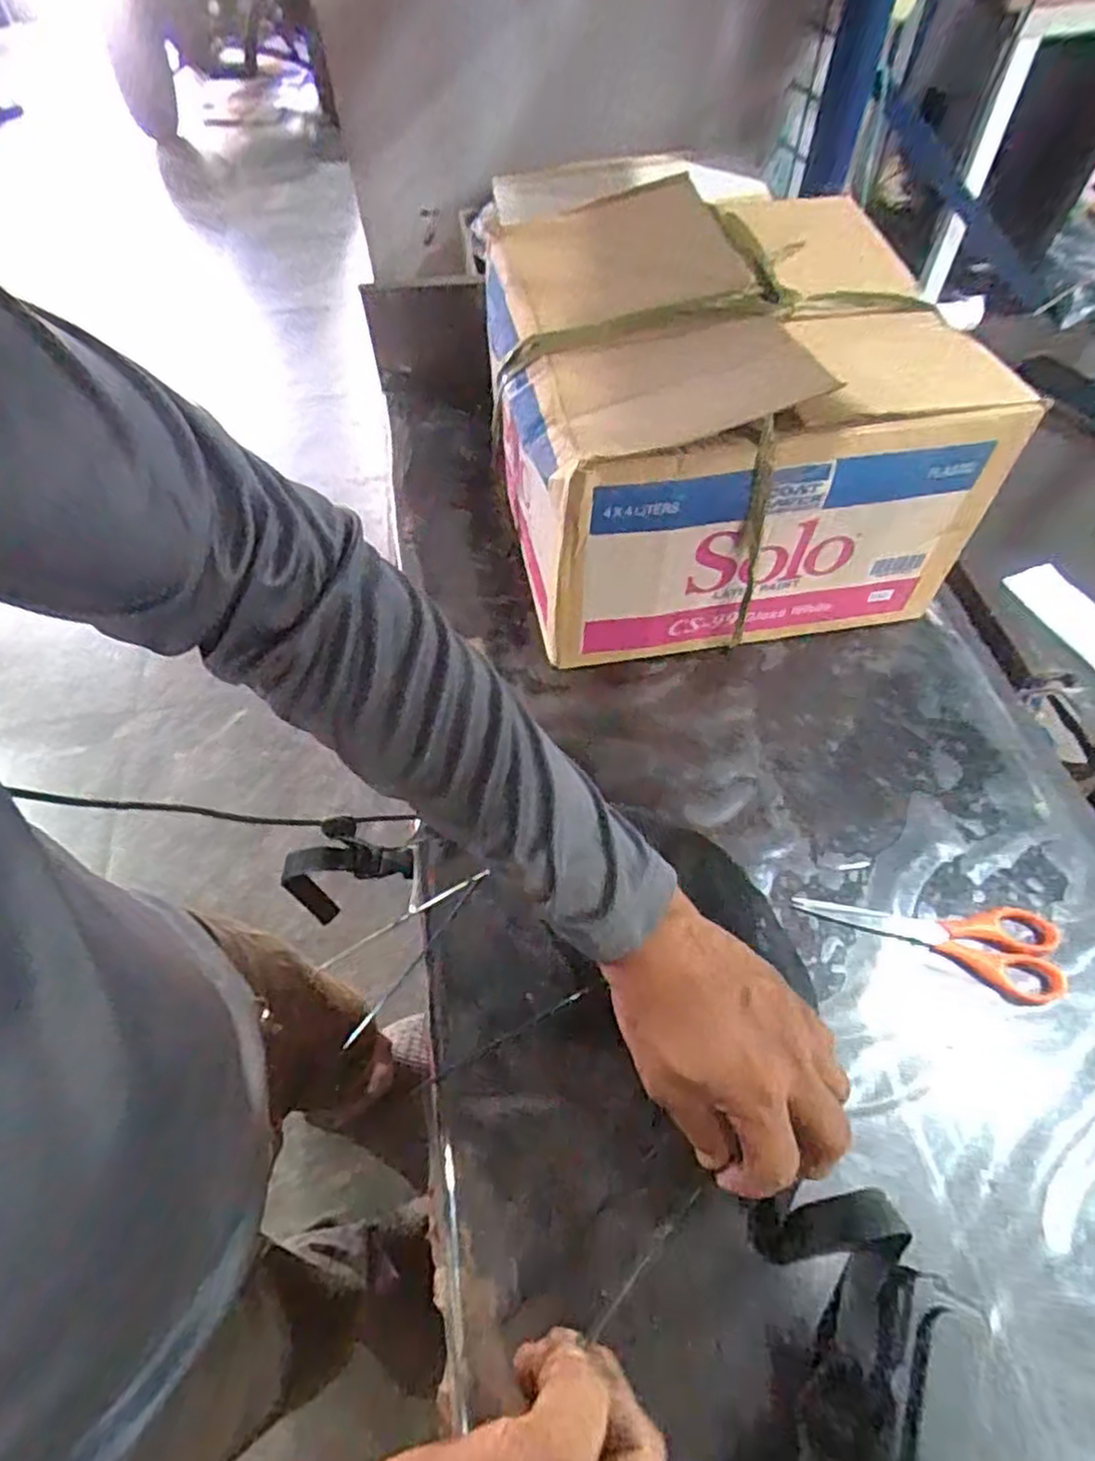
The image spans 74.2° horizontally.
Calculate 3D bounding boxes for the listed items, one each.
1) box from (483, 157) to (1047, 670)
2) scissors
[{"bbox_3d":[0.142,-0.292,0.680,0.364,0.242,0.375,-10,57,-5],"label":"box"},{"bbox_3d":[0.273,0.152,0.520,0.181,0.005,0.063,7,57,6],"label":"scissors"}]

